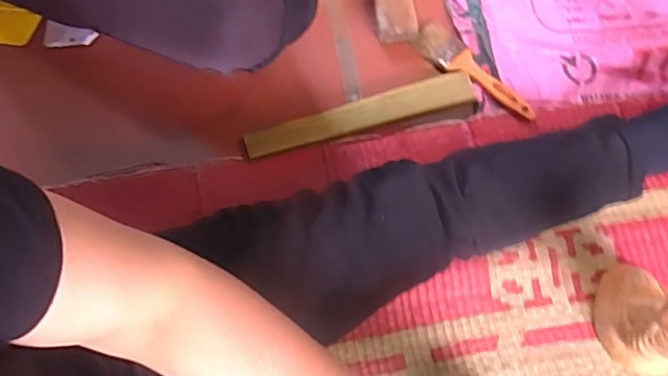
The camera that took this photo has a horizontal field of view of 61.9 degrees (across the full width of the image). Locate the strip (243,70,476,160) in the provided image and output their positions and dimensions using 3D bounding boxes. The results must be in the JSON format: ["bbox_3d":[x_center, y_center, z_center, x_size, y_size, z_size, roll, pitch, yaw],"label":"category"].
[{"bbox_3d":[0.032,-0.090,0.675,0.283,0.018,0.039,-16,69,-4],"label":"strip"}]

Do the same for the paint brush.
[{"bbox_3d":[0.177,-0.145,0.699,0.046,0.012,0.179,-42,73,-13],"label":"paint brush"}]

